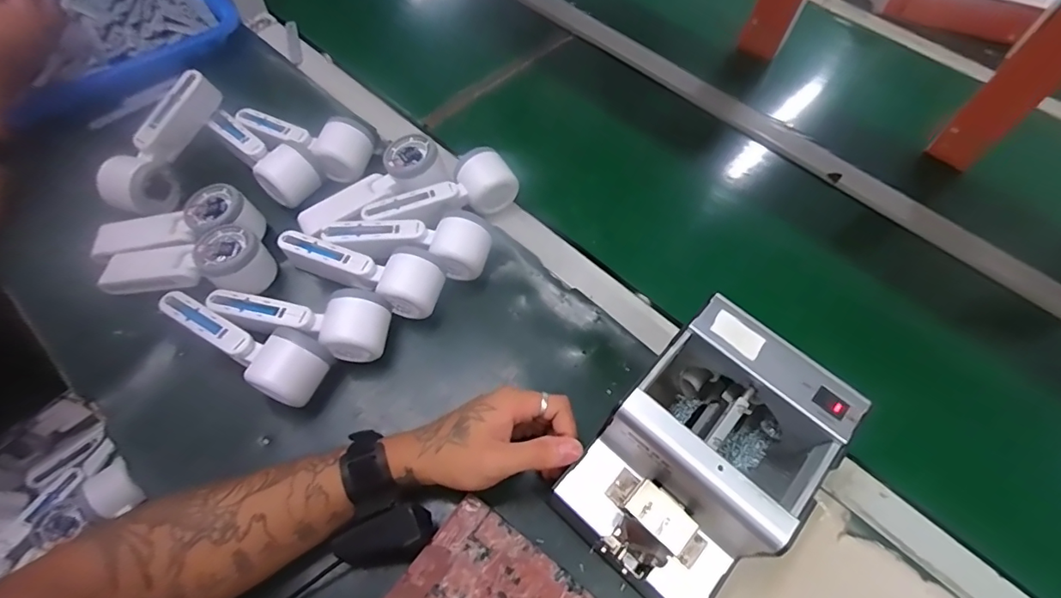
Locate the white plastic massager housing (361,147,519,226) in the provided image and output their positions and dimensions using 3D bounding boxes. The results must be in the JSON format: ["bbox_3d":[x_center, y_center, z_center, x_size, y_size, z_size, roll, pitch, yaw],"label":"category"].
[{"bbox_3d":[-0.097,-0.112,0.548,0.166,0.043,0.056,-23,64,-14],"label":"white plastic massager housing"}]

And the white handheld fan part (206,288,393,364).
[{"bbox_3d":[-0.214,0.016,0.483,0.160,0.062,0.060,13,62,5],"label":"white handheld fan part"}]

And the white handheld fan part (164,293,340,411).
[{"bbox_3d":[-0.262,0.041,0.469,0.155,0.057,0.057,27,64,12],"label":"white handheld fan part"}]

